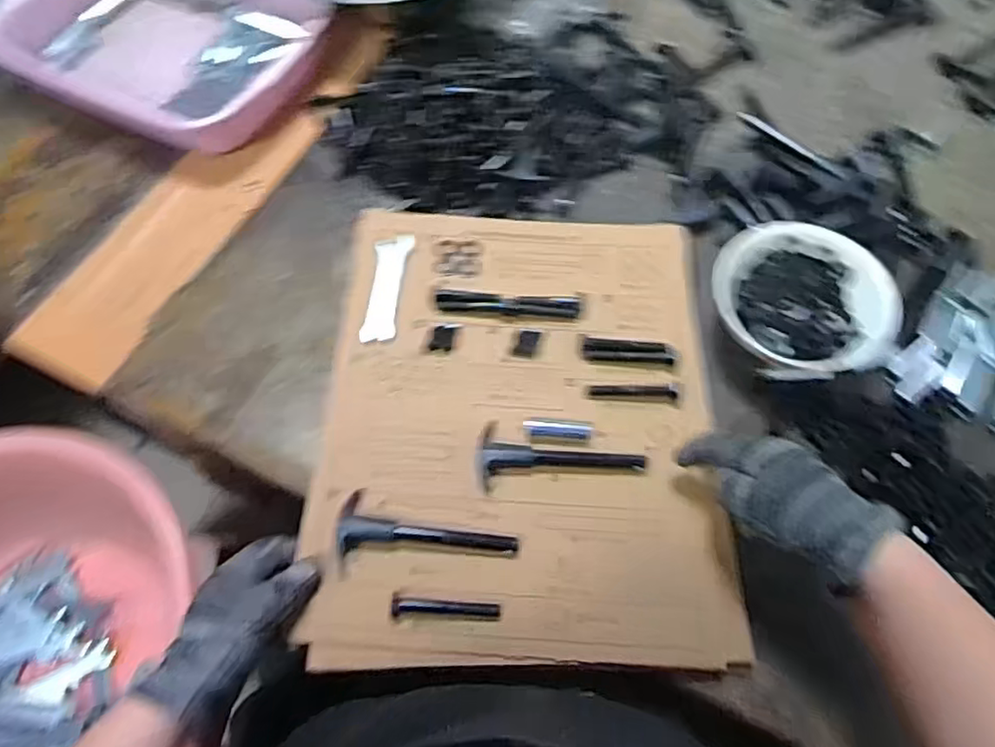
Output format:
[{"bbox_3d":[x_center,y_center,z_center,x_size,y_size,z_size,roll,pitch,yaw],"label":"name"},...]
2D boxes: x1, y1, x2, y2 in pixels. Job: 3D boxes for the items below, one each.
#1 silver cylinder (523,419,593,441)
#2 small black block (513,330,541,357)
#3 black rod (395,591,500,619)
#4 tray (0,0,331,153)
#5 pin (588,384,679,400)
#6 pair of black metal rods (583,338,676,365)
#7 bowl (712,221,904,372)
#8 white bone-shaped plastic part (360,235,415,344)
[{"bbox_3d":[0.048,0.044,0.502,0.053,0.014,0.014,3,62,0],"label":"silver cylinder"},{"bbox_3d":[0.026,-0.026,0.540,0.018,0.006,0.026,18,63,8],"label":"small black block"},{"bbox_3d":[-0.035,0.162,0.437,0.074,0.013,0.014,5,62,2],"label":"black rod"},{"bbox_3d":[-0.347,-0.380,0.707,0.326,0.073,0.294,23,67,11],"label":"tray"},{"bbox_3d":[0.111,0.014,0.520,0.071,0.008,0.011,4,62,1],"label":"pin"},{"bbox_3d":[0.111,-0.018,0.532,0.074,0.004,0.020,4,76,9],"label":"pair of black metal rods"},{"bbox_3d":[0.250,-0.057,0.535,0.139,0.057,0.131,31,66,14],"label":"bowl"},{"bbox_3d":[-0.096,-0.076,0.559,0.031,0.004,0.108,6,66,-4],"label":"white bone-shaped plastic part"}]

